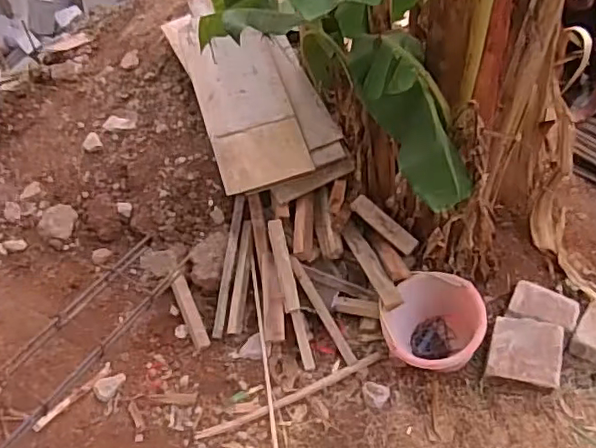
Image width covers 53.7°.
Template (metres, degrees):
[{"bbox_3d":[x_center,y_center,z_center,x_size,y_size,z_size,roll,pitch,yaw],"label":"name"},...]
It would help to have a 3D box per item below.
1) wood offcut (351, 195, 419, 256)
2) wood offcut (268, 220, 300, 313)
[{"bbox_3d":[0.280,0.002,1.910,0.248,0.022,0.060,41,96,7],"label":"wood offcut"},{"bbox_3d":[-0.047,0.132,1.899,0.050,0.046,0.312,-11,76,-5],"label":"wood offcut"}]

